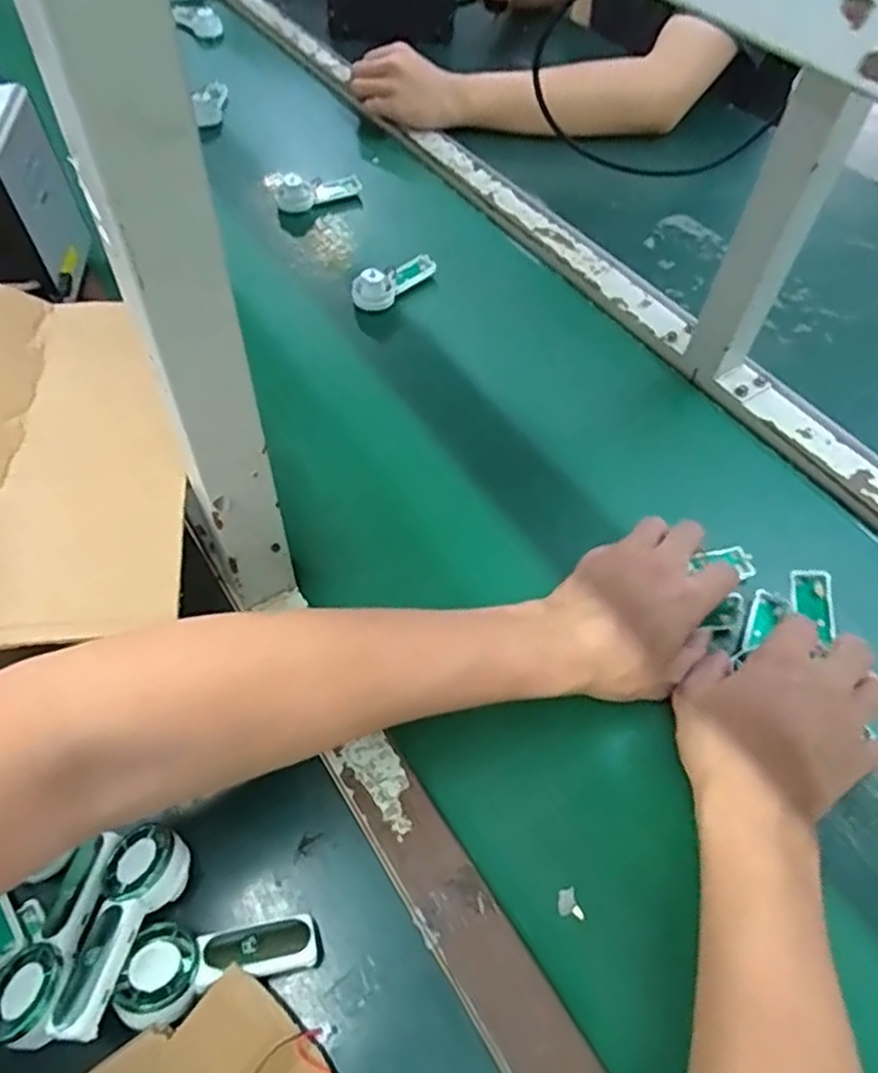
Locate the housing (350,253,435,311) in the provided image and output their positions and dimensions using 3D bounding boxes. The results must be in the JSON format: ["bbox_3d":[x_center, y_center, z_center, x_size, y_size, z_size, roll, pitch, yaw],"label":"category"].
[{"bbox_3d":[-0.040,-0.248,0.688,0.093,0.027,0.033,-32,62,-24],"label":"housing"}]

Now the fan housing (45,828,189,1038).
[{"bbox_3d":[-0.153,0.186,0.343,0.039,0.020,0.090,8,54,2],"label":"fan housing"}]

